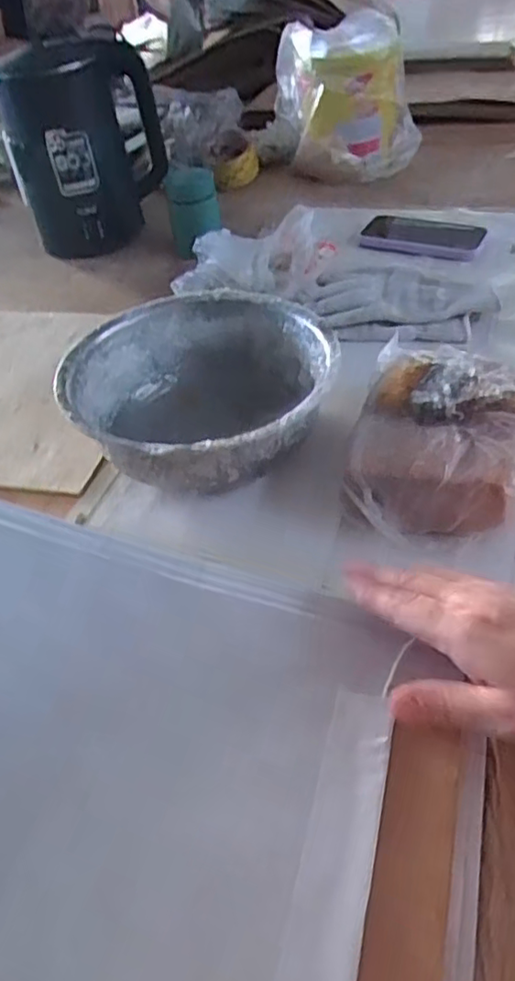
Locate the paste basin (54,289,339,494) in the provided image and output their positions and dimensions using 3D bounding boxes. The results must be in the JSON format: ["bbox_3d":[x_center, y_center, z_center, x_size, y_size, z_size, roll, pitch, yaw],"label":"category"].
[{"bbox_3d":[-0.049,-0.075,0.517,0.206,0.099,0.215,-4,45,4],"label":"paste basin"}]

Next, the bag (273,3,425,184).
[{"bbox_3d":[0.139,-0.607,0.962,0.215,0.185,0.157,-4,45,4],"label":"bag"}]

